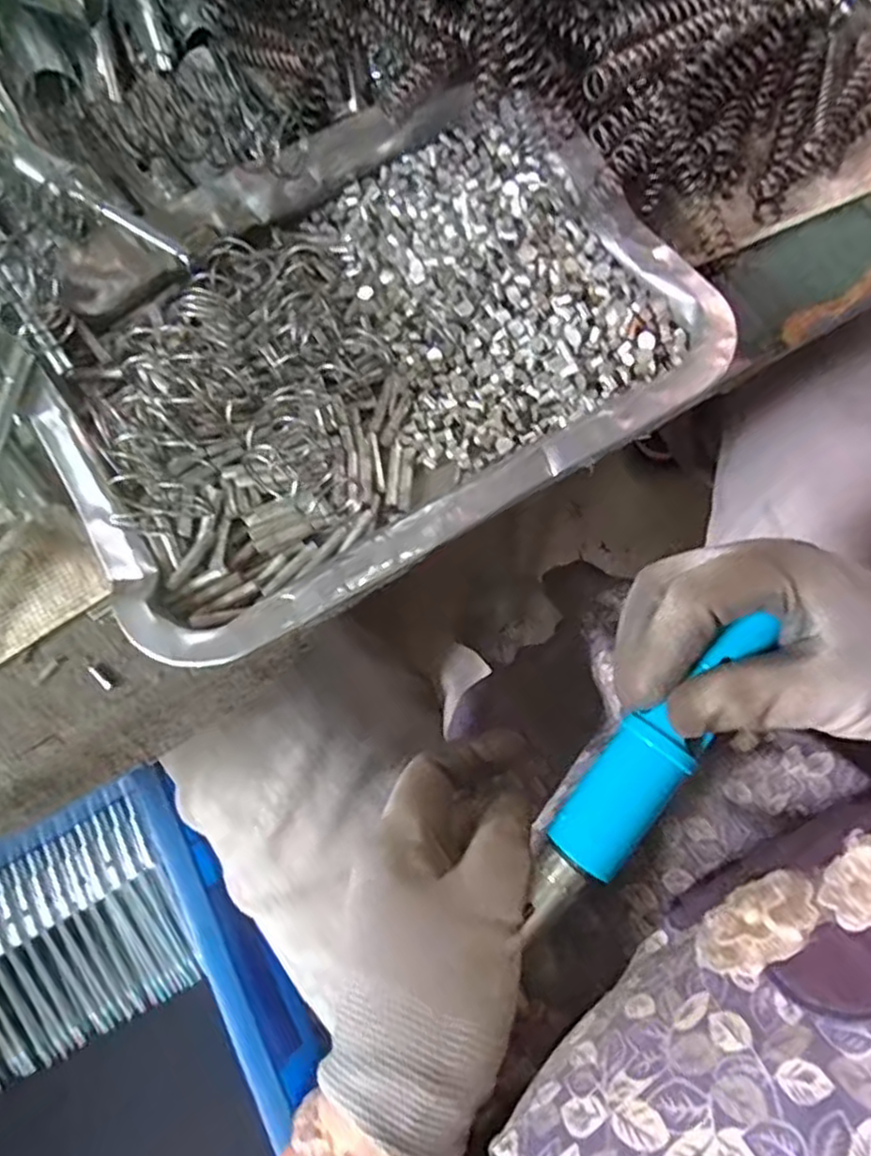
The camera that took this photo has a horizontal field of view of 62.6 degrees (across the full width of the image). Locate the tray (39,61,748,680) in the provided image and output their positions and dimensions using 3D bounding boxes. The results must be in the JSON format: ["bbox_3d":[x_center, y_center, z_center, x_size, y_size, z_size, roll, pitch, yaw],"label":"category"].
[{"bbox_3d":[-0.032,-0.094,0.290,0.241,0.033,0.181,-30,78,-5],"label":"tray"}]

